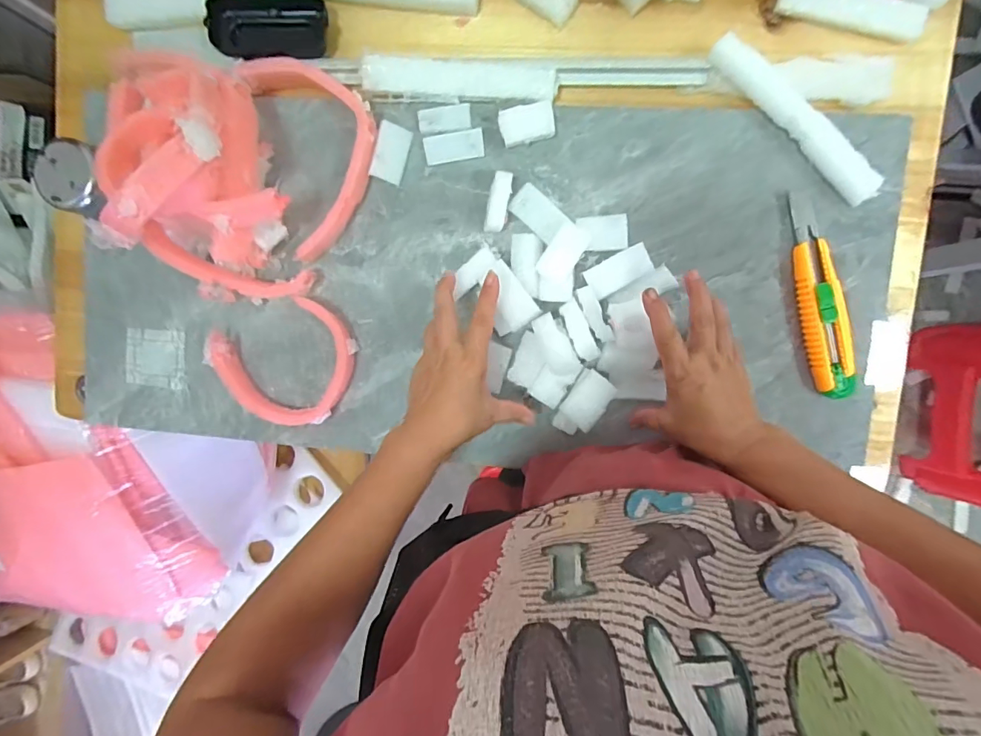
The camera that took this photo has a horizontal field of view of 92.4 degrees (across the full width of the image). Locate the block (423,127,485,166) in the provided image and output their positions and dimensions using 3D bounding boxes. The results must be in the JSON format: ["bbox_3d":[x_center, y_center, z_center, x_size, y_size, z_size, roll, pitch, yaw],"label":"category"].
[{"bbox_3d":[-0.035,-0.211,0.448,0.056,0.005,0.026,-8,93,6],"label":"block"}]

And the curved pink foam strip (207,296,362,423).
[{"bbox_3d":[-0.198,0.002,0.467,0.133,0.029,0.115,-22,92,6],"label":"curved pink foam strip"}]

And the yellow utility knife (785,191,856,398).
[{"bbox_3d":[0.293,-0.060,0.419,0.032,0.019,0.173,-13,93,6],"label":"yellow utility knife"}]

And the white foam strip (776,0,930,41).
[{"bbox_3d":[0.315,-0.313,0.407,0.119,0.009,0.027,18,96,4],"label":"white foam strip"}]

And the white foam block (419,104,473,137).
[{"bbox_3d":[-0.043,-0.236,0.447,0.049,0.004,0.026,-6,93,6],"label":"white foam block"}]

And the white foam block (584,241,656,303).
[{"bbox_3d":[0.118,-0.088,0.428,0.059,0.004,0.029,-28,88,1],"label":"white foam block"}]

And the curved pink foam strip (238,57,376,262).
[{"bbox_3d":[-0.161,-0.212,0.450,0.108,0.034,0.194,-17,92,6],"label":"curved pink foam strip"}]

